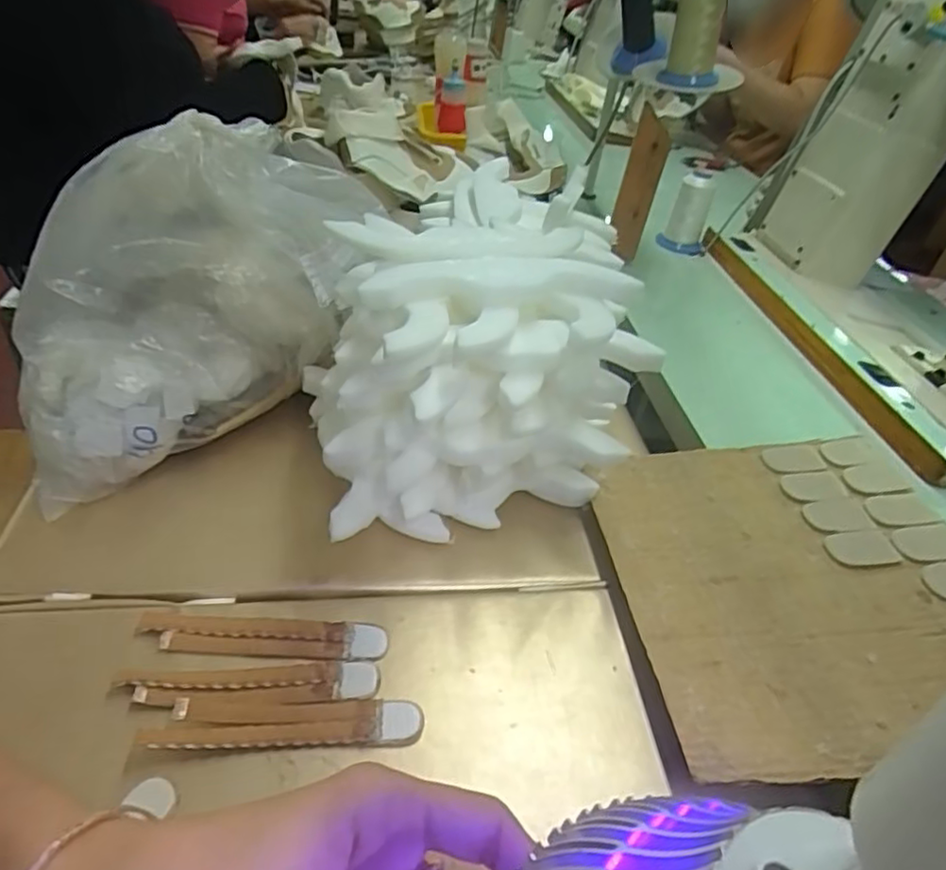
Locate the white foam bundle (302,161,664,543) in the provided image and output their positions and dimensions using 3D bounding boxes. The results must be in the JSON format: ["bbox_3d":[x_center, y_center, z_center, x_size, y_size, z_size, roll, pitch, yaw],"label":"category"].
[{"bbox_3d":[-0.008,-0.052,0.515,0.236,0.180,0.191,-8,42,-20],"label":"white foam bundle"}]

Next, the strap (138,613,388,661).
[{"bbox_3d":[-0.135,0.128,0.410,0.154,0.008,0.027,4,39,-6],"label":"strap"}]

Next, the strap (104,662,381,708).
[{"bbox_3d":[-0.133,0.149,0.383,0.148,0.008,0.024,0,40,-10],"label":"strap"}]

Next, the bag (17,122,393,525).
[{"bbox_3d":[-0.209,-0.108,0.516,0.305,0.233,0.107,-21,48,-32],"label":"bag"}]

